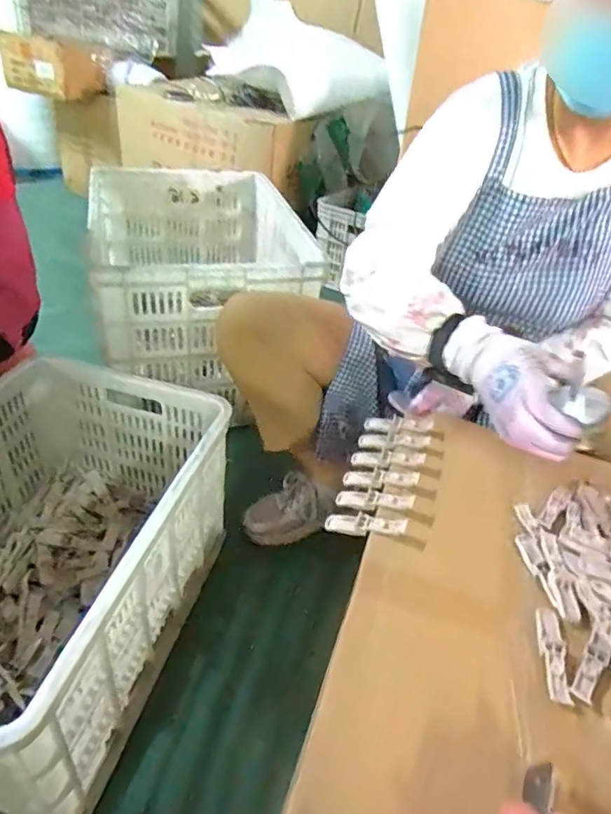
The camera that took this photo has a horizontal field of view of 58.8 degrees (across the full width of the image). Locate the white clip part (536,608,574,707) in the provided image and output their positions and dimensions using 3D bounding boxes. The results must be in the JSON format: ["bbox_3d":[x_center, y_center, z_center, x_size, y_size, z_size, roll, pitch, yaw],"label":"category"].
[{"bbox_3d":[0.239,0.238,0.526,0.024,0.004,0.097,12,36,7],"label":"white clip part"}]

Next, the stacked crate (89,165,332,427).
[{"bbox_3d":[-0.273,-0.374,1.378,0.477,0.252,0.696,-6,38,-18],"label":"stacked crate"}]

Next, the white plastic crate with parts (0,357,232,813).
[{"bbox_3d":[-0.362,0.219,0.781,0.371,0.310,0.535,14,37,9],"label":"white plastic crate with parts"}]

